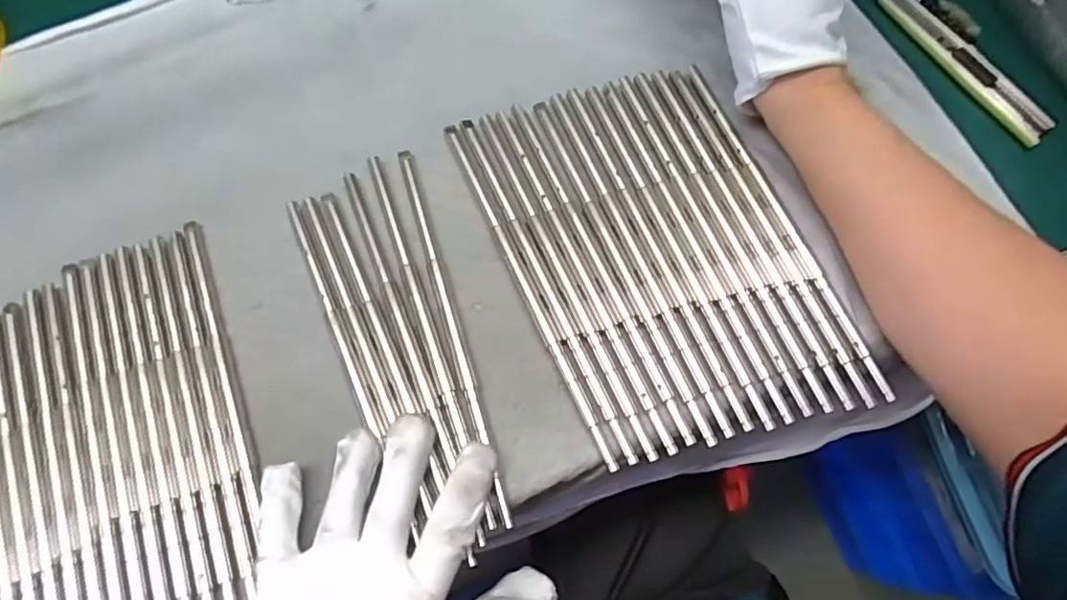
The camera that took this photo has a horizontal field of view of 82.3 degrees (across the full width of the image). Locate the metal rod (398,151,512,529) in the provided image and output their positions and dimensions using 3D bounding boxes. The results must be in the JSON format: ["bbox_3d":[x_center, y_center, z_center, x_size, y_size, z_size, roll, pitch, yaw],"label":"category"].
[{"bbox_3d":[-0.043,0.011,0.324,0.007,0.006,0.211,-17,72,-3],"label":"metal rod"}]

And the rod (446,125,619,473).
[{"bbox_3d":[-0.004,-0.010,0.326,0.008,0.004,0.209,-24,72,-5],"label":"rod"}]

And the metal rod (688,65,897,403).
[{"bbox_3d":[0.133,-0.044,0.326,0.008,0.004,0.208,-22,72,-5],"label":"metal rod"}]

